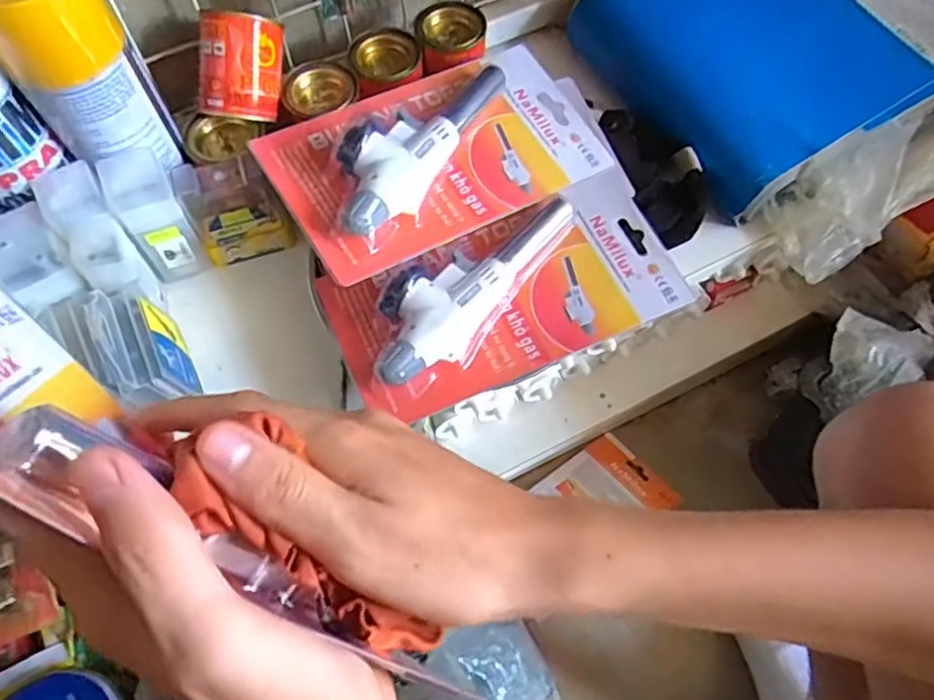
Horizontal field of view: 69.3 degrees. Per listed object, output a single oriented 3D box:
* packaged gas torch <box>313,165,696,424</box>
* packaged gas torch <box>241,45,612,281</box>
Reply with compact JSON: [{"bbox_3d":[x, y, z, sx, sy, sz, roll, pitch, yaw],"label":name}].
[{"bbox_3d":[0.025,-0.042,0.431,0.220,0.039,0.109,-21,61,-9],"label":"packaged gas torch"},{"bbox_3d":[-0.014,-0.138,0.446,0.225,0.056,0.121,-32,63,-15],"label":"packaged gas torch"}]

